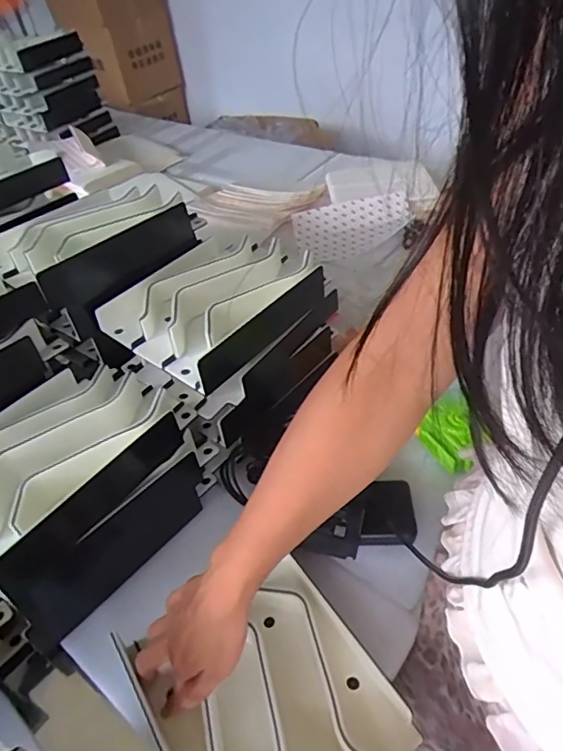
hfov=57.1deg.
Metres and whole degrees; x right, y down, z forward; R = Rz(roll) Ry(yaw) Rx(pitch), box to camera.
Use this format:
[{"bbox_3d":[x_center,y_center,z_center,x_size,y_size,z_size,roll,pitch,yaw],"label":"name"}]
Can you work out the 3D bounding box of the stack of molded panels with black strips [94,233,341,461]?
[{"bbox_3d":[-0.069,-0.065,0.678,0.182,0.147,0.247,25,52,29],"label":"stack of molded panels with black strips"}]

